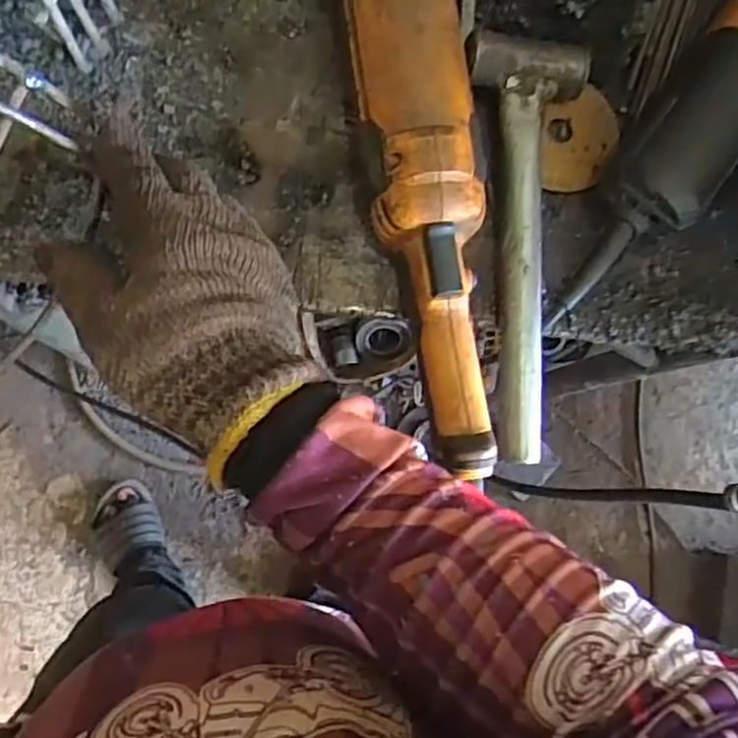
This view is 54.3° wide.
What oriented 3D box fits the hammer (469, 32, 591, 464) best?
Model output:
[{"bbox_3d":[0.099,-0.071,0.408,0.065,0.024,0.240,-3,84,-7],"label":"hammer"}]

